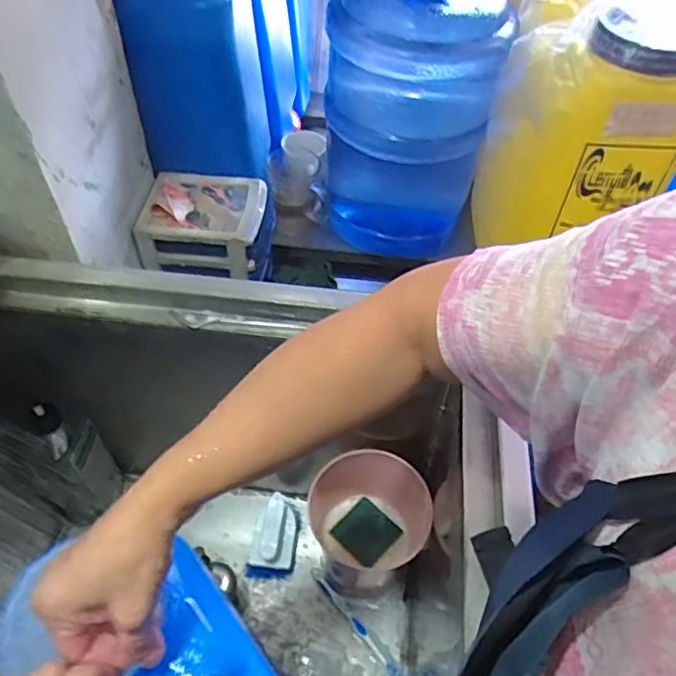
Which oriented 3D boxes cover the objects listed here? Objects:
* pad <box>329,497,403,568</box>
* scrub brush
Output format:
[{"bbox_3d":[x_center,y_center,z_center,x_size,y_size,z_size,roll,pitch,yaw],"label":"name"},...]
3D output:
[{"bbox_3d":[0.038,0.257,0.805,0.071,0.007,0.072,37,58,24],"label":"pad"},{"bbox_3d":[-0.091,0.275,0.846,0.068,0.068,0.102,3,51,0],"label":"scrub brush"}]

